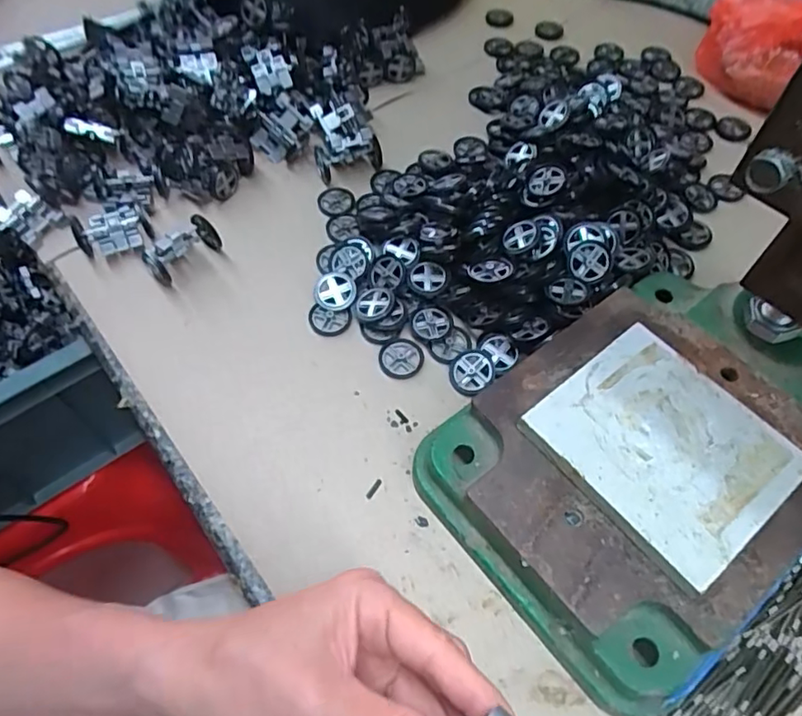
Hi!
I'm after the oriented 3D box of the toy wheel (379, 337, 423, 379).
[{"bbox_3d":[0.000,0.000,0.361,0.028,0.004,0.026,0,58,-1],"label":"toy wheel"}]

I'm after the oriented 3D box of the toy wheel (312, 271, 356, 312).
[{"bbox_3d":[-0.044,-0.046,0.381,0.027,0.005,0.028,0,58,-1],"label":"toy wheel"}]

